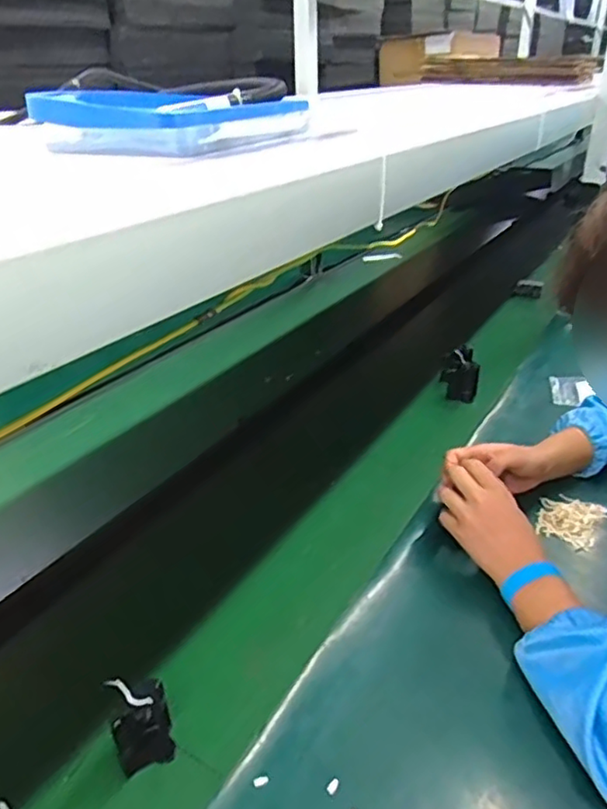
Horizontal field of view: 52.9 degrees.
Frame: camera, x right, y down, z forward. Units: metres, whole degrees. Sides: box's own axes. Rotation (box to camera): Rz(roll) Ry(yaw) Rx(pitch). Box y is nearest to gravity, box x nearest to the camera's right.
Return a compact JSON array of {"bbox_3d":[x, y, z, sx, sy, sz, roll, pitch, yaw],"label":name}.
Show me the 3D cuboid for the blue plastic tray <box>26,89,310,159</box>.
[{"bbox_3d":[-0.111,-0.277,0.590,0.168,0.042,0.240,14,31,25],"label":"blue plastic tray"}]

